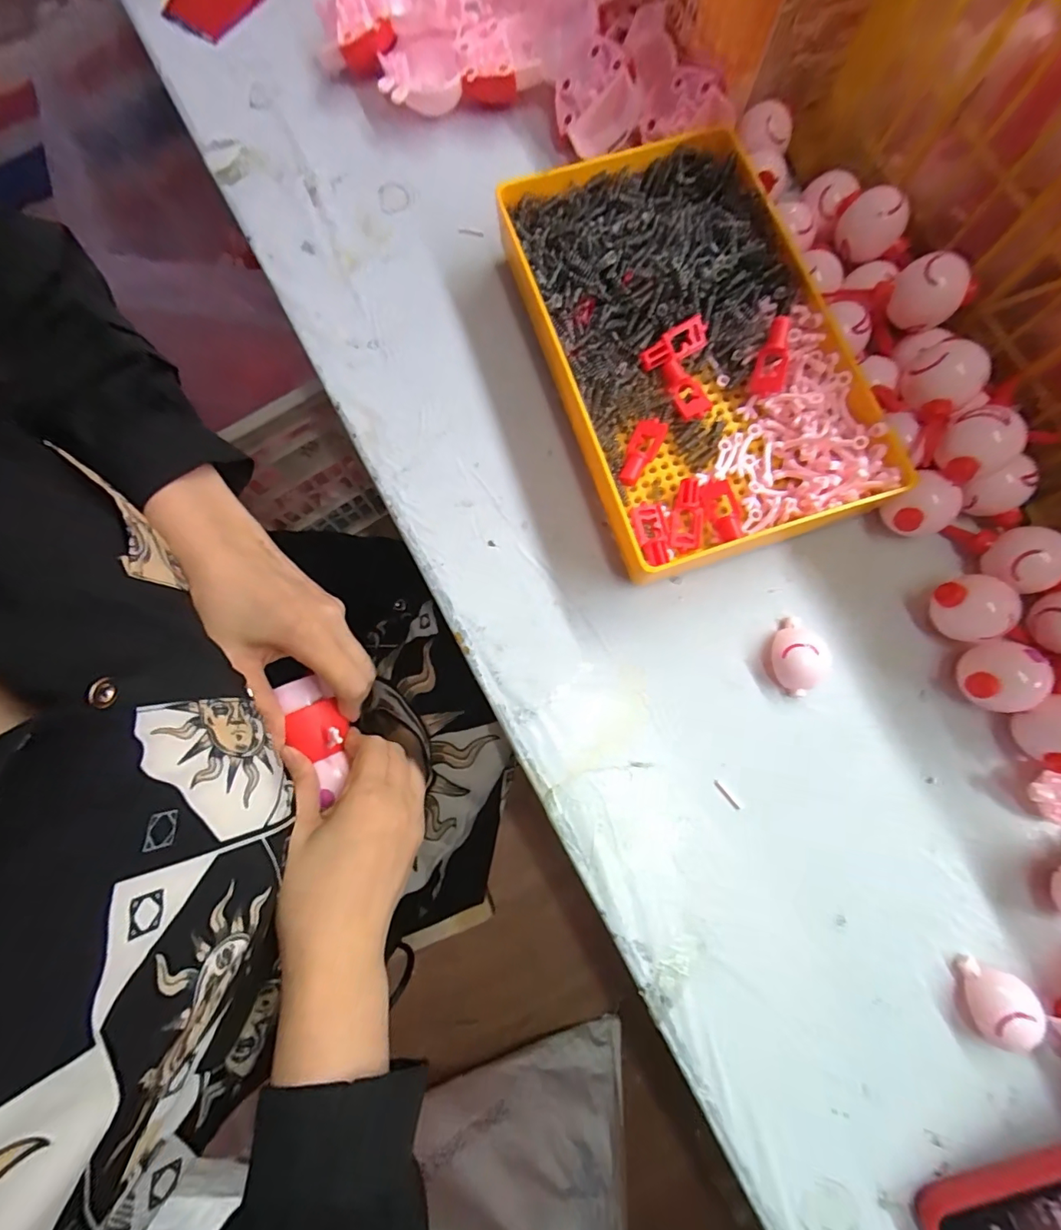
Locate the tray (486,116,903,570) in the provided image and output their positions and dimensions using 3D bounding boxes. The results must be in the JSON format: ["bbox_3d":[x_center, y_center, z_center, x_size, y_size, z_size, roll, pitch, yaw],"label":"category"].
[{"bbox_3d":[0.084,-0.151,0.290,0.151,0.042,0.244,-20,78,-4],"label":"tray"}]

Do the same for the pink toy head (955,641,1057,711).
[{"bbox_3d":[0.231,0.032,0.255,0.035,0.033,0.033,0,78,0],"label":"pink toy head"}]

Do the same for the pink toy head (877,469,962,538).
[{"bbox_3d":[0.208,-0.057,0.273,0.031,0.032,0.029,0,78,0],"label":"pink toy head"}]

